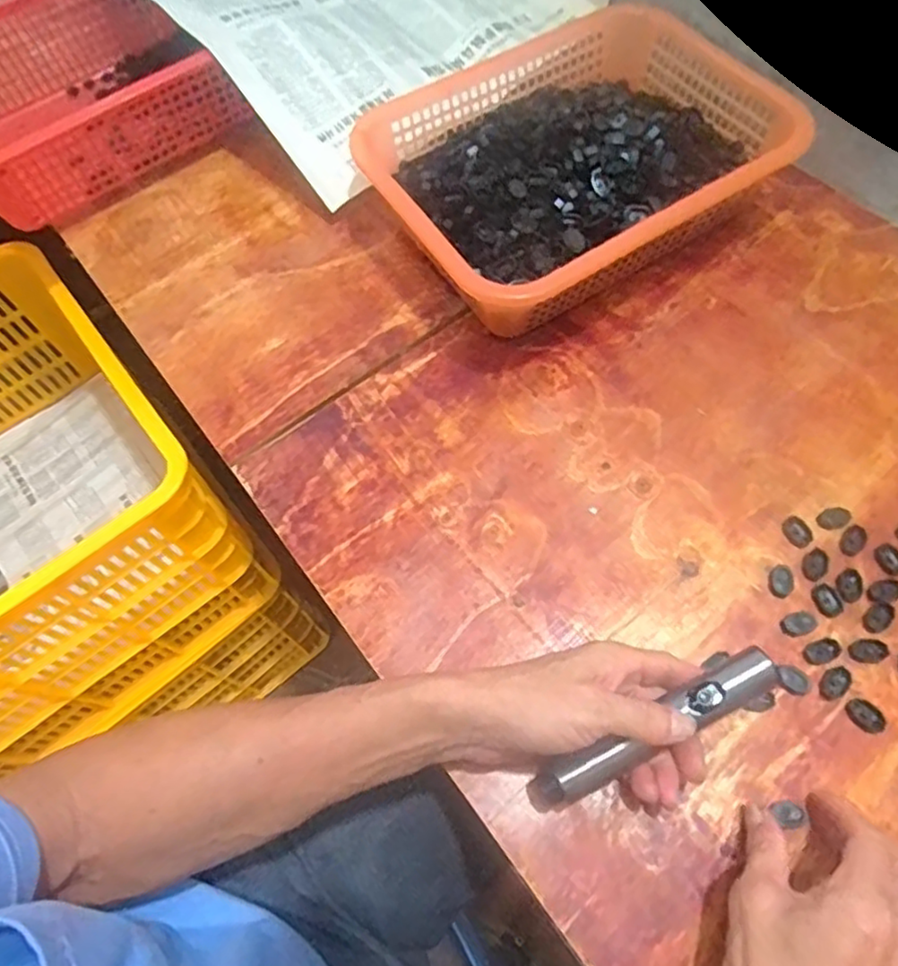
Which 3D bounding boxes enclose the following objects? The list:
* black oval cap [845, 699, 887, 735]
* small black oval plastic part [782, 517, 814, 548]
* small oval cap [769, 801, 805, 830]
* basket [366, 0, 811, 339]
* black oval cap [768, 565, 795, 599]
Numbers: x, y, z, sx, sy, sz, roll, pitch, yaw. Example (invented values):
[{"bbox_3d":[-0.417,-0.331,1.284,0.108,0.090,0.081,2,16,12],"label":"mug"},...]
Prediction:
[{"bbox_3d":[0.261,0.145,0.402,0.015,0.006,0.022,-40,68,-16],"label":"black oval cap"},{"bbox_3d":[0.250,0.035,0.461,0.018,0.004,0.022,-33,66,-13],"label":"small black oval plastic part"},{"bbox_3d":[0.201,0.196,0.380,0.015,0.007,0.015,-18,64,-6],"label":"small oval cap"},{"bbox_3d":[0.117,-0.281,0.580,0.331,0.090,0.253,-30,66,-12],"label":"basket"},{"bbox_3d":[0.230,0.067,0.444,0.016,0.006,0.025,18,66,12],"label":"black oval cap"}]

